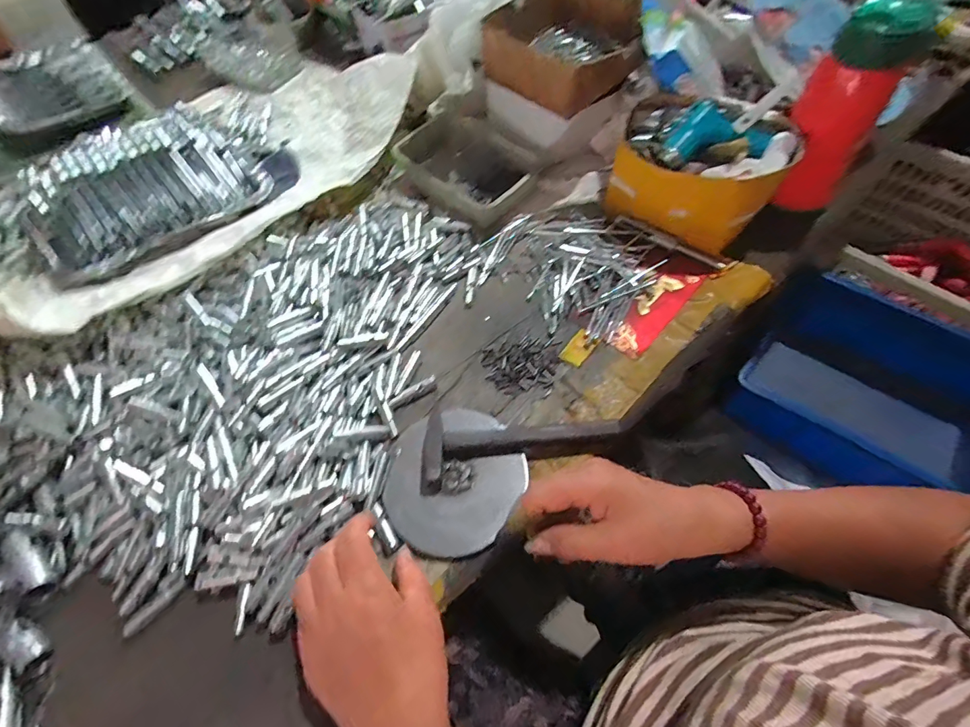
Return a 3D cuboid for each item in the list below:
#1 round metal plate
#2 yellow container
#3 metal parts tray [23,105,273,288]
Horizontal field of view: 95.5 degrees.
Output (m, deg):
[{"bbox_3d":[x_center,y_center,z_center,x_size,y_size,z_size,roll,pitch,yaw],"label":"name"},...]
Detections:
[{"bbox_3d":[-0.027,0.100,0.385,0.119,0.010,0.118,-1,61,2],"label":"round metal plate"},{"bbox_3d":[0.243,-0.227,0.515,0.181,0.102,0.153,36,68,20],"label":"yellow container"},{"bbox_3d":[-0.412,-0.212,0.529,0.244,0.057,0.181,-38,66,-18],"label":"metal parts tray"}]

